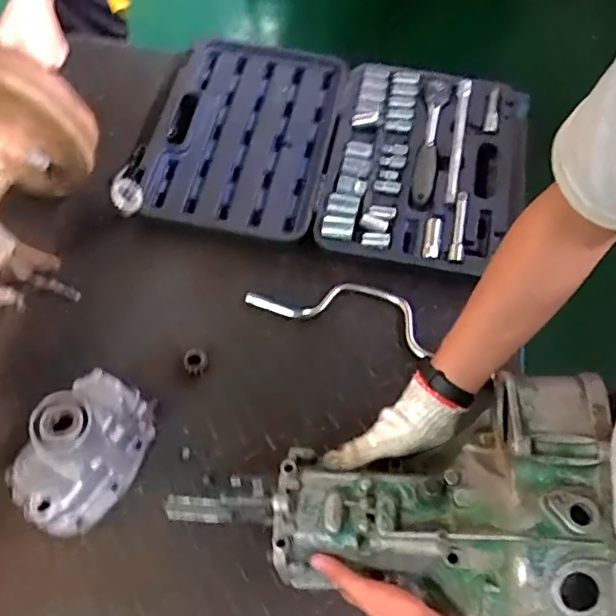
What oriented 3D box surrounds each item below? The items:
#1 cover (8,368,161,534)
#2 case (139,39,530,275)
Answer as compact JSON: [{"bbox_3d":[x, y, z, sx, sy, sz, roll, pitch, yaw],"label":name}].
[{"bbox_3d":[-0.264,0.165,0.703,0.114,0.133,0.182,41,69,18],"label":"cover"},{"bbox_3d":[0.050,-0.259,0.956,0.574,0.036,0.378,11,63,4],"label":"case"}]

